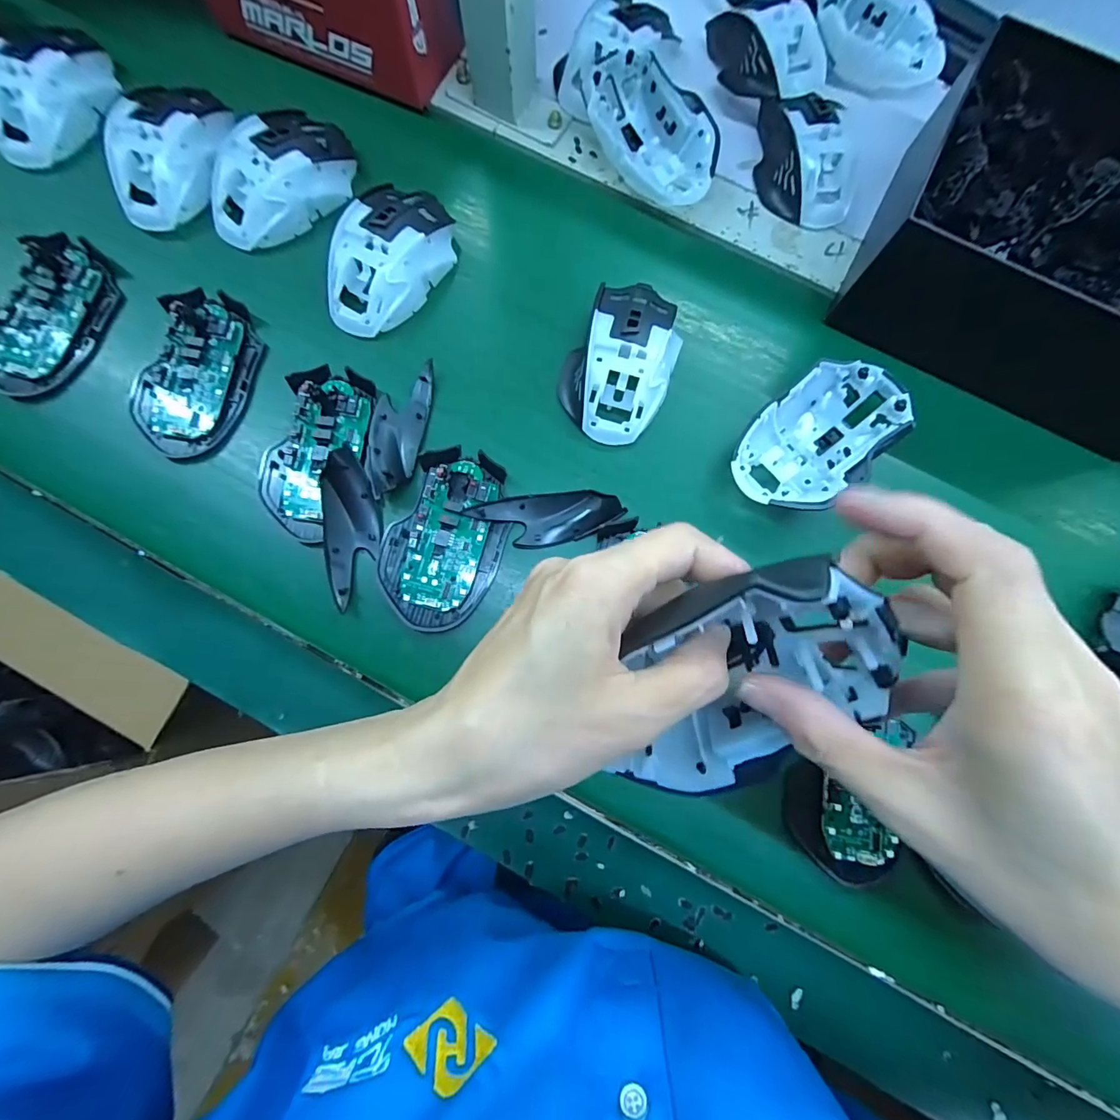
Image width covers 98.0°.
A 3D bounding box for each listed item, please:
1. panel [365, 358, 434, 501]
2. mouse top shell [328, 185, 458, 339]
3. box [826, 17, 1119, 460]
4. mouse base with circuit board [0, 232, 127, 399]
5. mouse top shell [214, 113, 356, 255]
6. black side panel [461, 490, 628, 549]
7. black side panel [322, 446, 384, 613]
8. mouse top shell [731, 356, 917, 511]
[{"bbox_3d":[-0.109,-0.089,0.325,0.034,0.017,0.096,9,77,1],"label":"panel"},{"bbox_3d":[-0.118,-0.213,0.340,0.065,0.029,0.113,20,78,4],"label":"mouse top shell"},{"bbox_3d":[0.338,-0.205,0.321,0.223,0.083,0.193,28,78,5],"label":"box"},{"bbox_3d":[-0.351,-0.168,0.332,0.064,0.018,0.112,21,78,4],"label":"mouse base with circuit board"},{"bbox_3d":[-0.202,-0.277,0.348,0.063,0.032,0.111,35,79,7],"label":"mouse top shell"},{"bbox_3d":[-0.008,-0.027,0.314,0.095,0.012,0.032,-9,78,-3],"label":"black side panel"},{"bbox_3d":[-0.131,-0.021,0.309,0.034,0.011,0.095,-2,92,-29],"label":"black side panel"},{"bbox_3d":[0.165,-0.078,0.319,0.109,0.049,0.070,-38,81,-9],"label":"mouse top shell"}]

